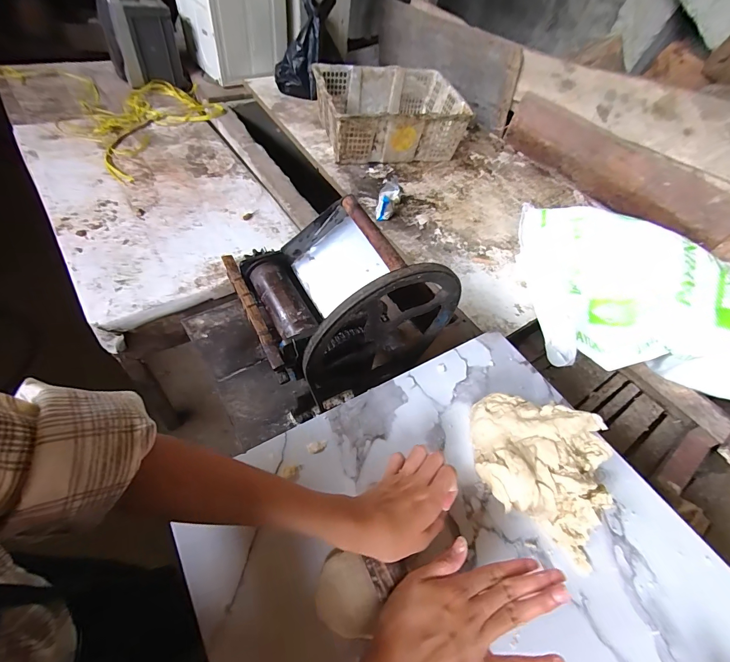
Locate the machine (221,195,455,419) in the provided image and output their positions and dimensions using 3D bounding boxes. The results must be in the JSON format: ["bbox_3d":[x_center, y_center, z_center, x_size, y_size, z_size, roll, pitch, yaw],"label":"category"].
[{"bbox_3d":[-0.045,-0.066,0.561,0.280,0.234,0.257,-25,63,-24],"label":"machine"}]

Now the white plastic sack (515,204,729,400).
[{"bbox_3d":[0.672,-0.061,0.809,0.657,0.184,0.399,22,55,6],"label":"white plastic sack"}]

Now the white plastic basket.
[{"bbox_3d":[0.078,-0.750,1.262,0.472,0.194,0.370,-9,57,-15],"label":"white plastic basket"}]

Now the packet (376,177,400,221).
[{"bbox_3d":[0.068,-0.382,1.046,0.063,0.059,0.157,14,54,0],"label":"packet"}]

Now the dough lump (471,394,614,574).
[{"bbox_3d":[0.195,0.151,0.401,0.157,0.071,0.133,23,53,10],"label":"dough lump"}]

